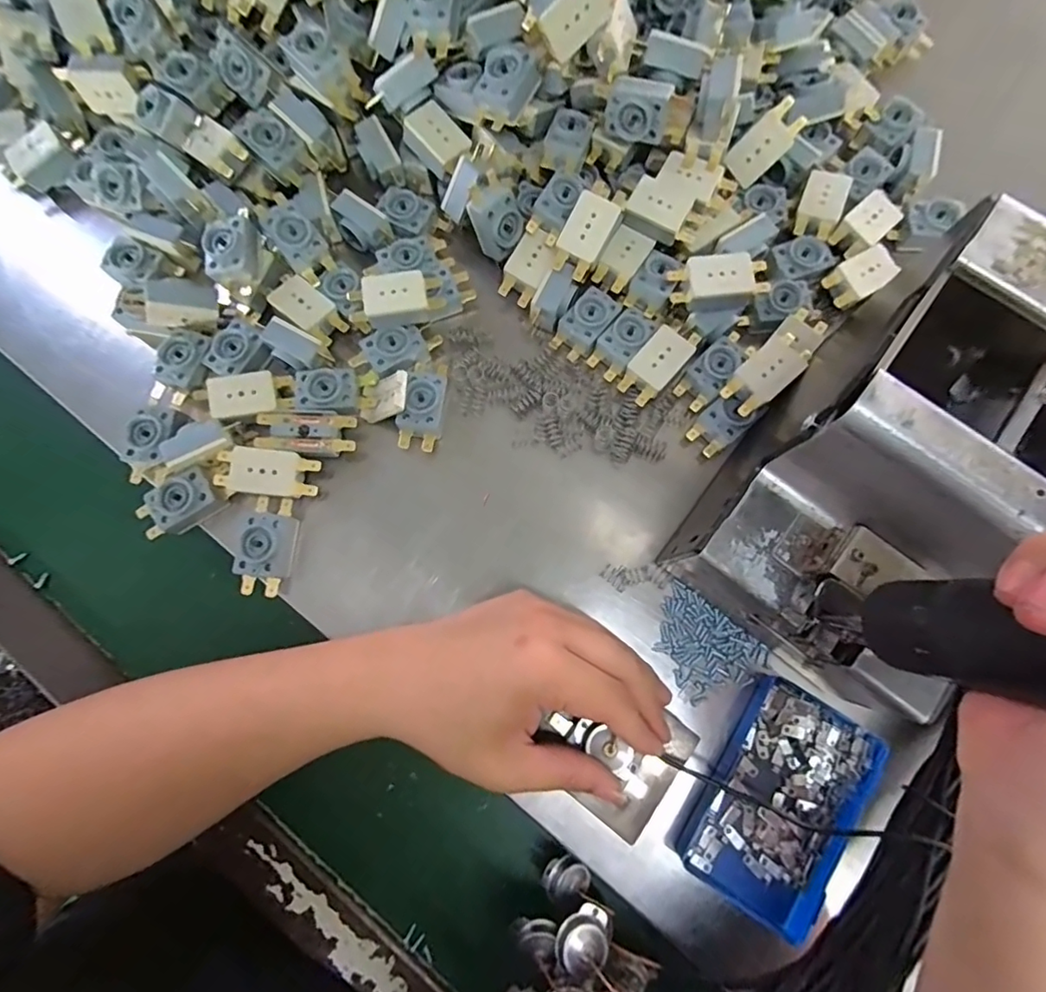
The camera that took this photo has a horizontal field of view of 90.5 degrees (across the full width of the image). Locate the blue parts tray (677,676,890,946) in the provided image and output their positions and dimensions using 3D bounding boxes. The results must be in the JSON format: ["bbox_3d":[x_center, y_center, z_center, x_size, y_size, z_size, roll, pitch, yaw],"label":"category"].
[{"bbox_3d":[0.141,0.167,0.284,0.071,0.015,0.114,33,81,7],"label":"blue parts tray"}]

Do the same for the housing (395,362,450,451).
[{"bbox_3d":[-0.062,-0.058,0.328,0.025,0.022,0.057,11,79,3],"label":"housing"}]

